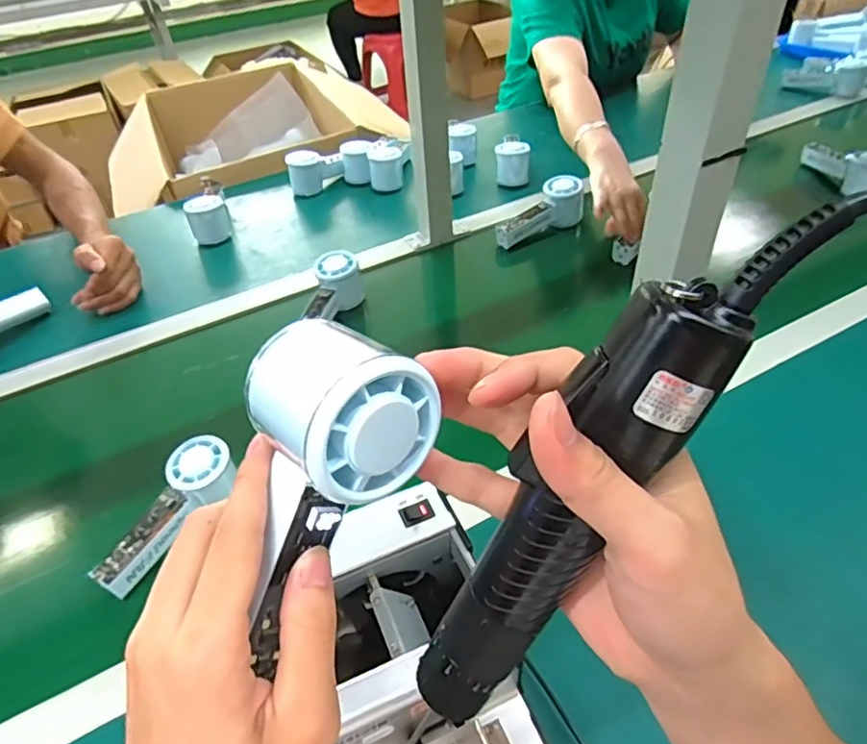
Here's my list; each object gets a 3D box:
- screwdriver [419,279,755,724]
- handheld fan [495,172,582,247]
[{"bbox_3d":[0.042,0.057,0.217,0.032,0.193,0.034,4,34,-37],"label":"screwdriver"},{"bbox_3d":[0.161,-0.234,0.895,0.141,0.069,0.056,-36,51,-28],"label":"handheld fan"}]

